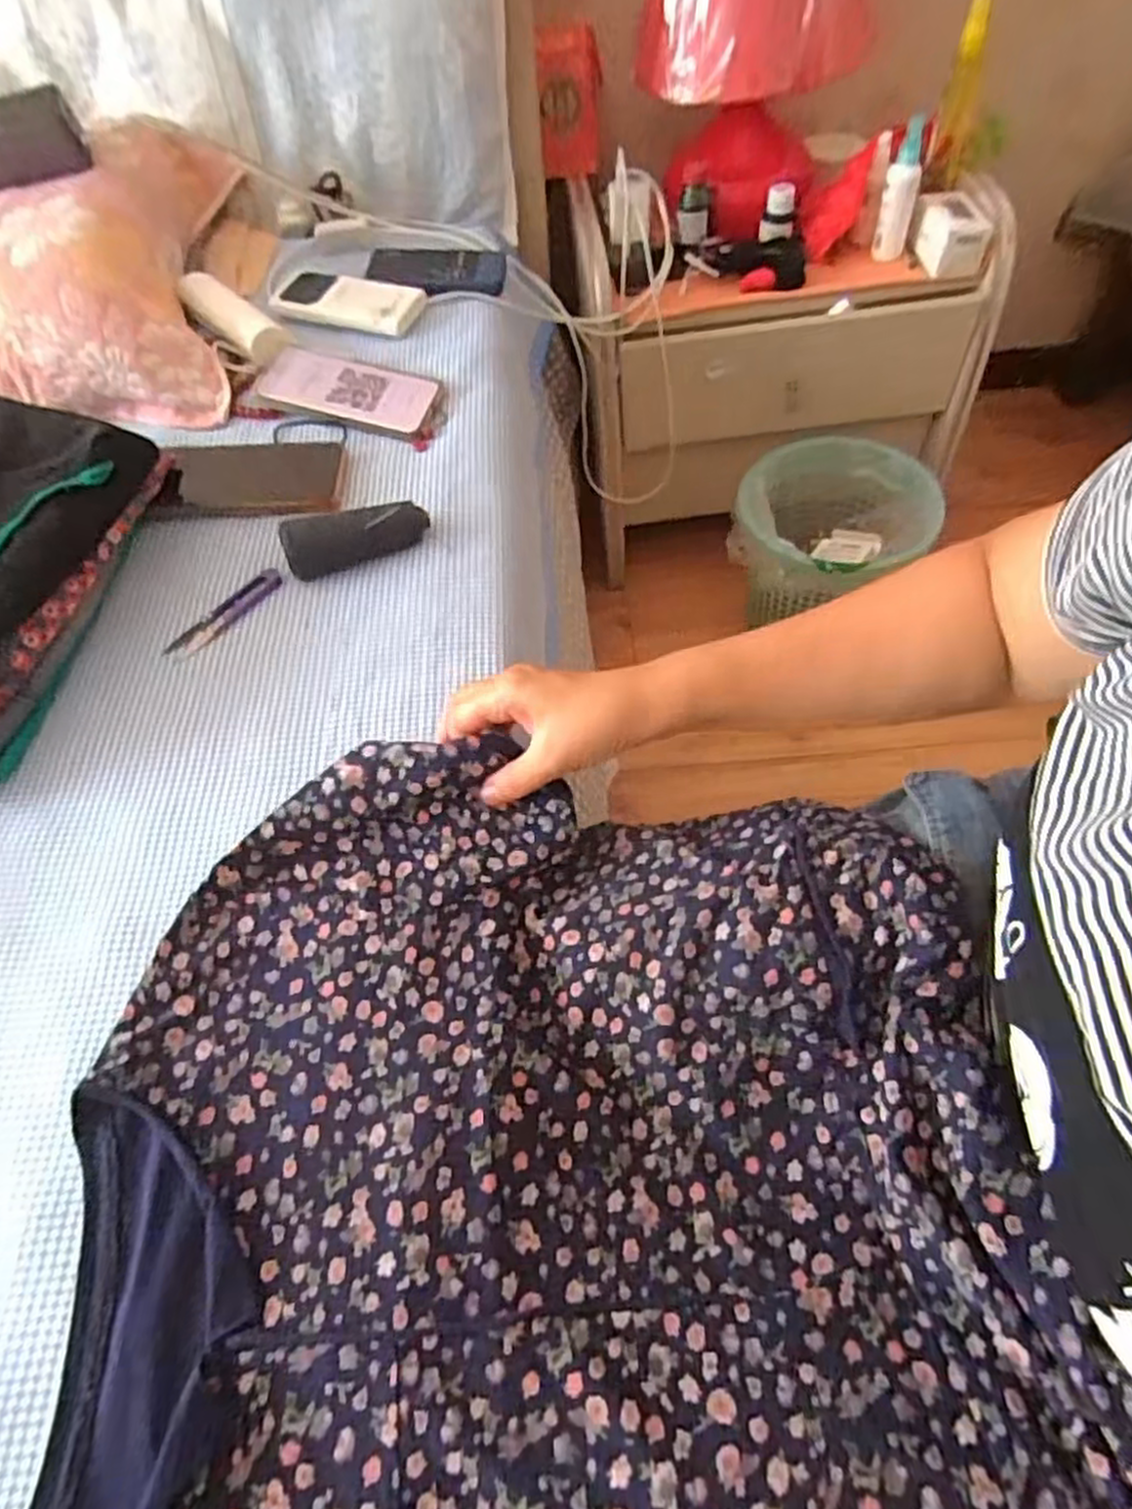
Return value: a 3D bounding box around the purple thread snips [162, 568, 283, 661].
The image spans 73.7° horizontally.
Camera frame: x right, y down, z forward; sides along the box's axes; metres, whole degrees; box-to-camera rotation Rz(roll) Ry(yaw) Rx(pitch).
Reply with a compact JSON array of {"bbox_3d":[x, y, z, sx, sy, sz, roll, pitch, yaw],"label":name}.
[{"bbox_3d":[-0.254,-0.106,0.565,0.024,0.008,0.100,32,65,22],"label":"purple thread snips"}]

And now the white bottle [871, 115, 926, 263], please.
[{"bbox_3d":[0.393,-0.660,0.886,0.040,0.132,0.032,15,60,14],"label":"white bottle"}]

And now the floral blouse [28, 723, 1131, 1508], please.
[{"bbox_3d":[0.001,0.223,0.339,0.439,0.078,0.490,-11,58,-2],"label":"floral blouse"}]

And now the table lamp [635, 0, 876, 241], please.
[{"bbox_3d":[0.224,-0.830,0.877,0.221,0.350,0.210,20,61,16],"label":"table lamp"}]

